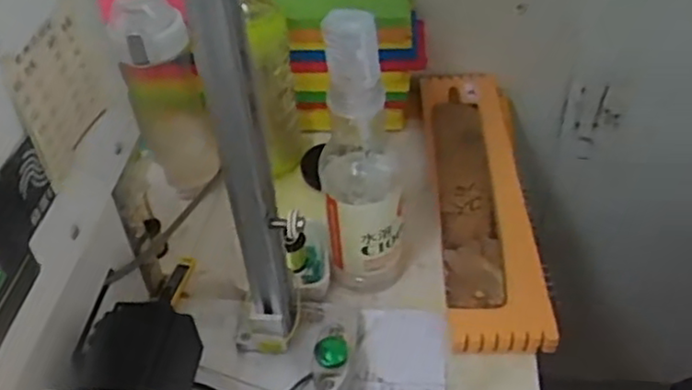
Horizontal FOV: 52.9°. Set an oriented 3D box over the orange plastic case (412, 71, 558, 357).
[{"bbox_3d":[0.123,-0.008,0.640,0.092,0.041,0.326,-2,43,2],"label":"orange plastic case"}]

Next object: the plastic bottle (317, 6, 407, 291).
[{"bbox_3d":[0.011,-0.028,0.518,0.058,0.233,0.053,-11,44,-8],"label":"plastic bottle"}]

